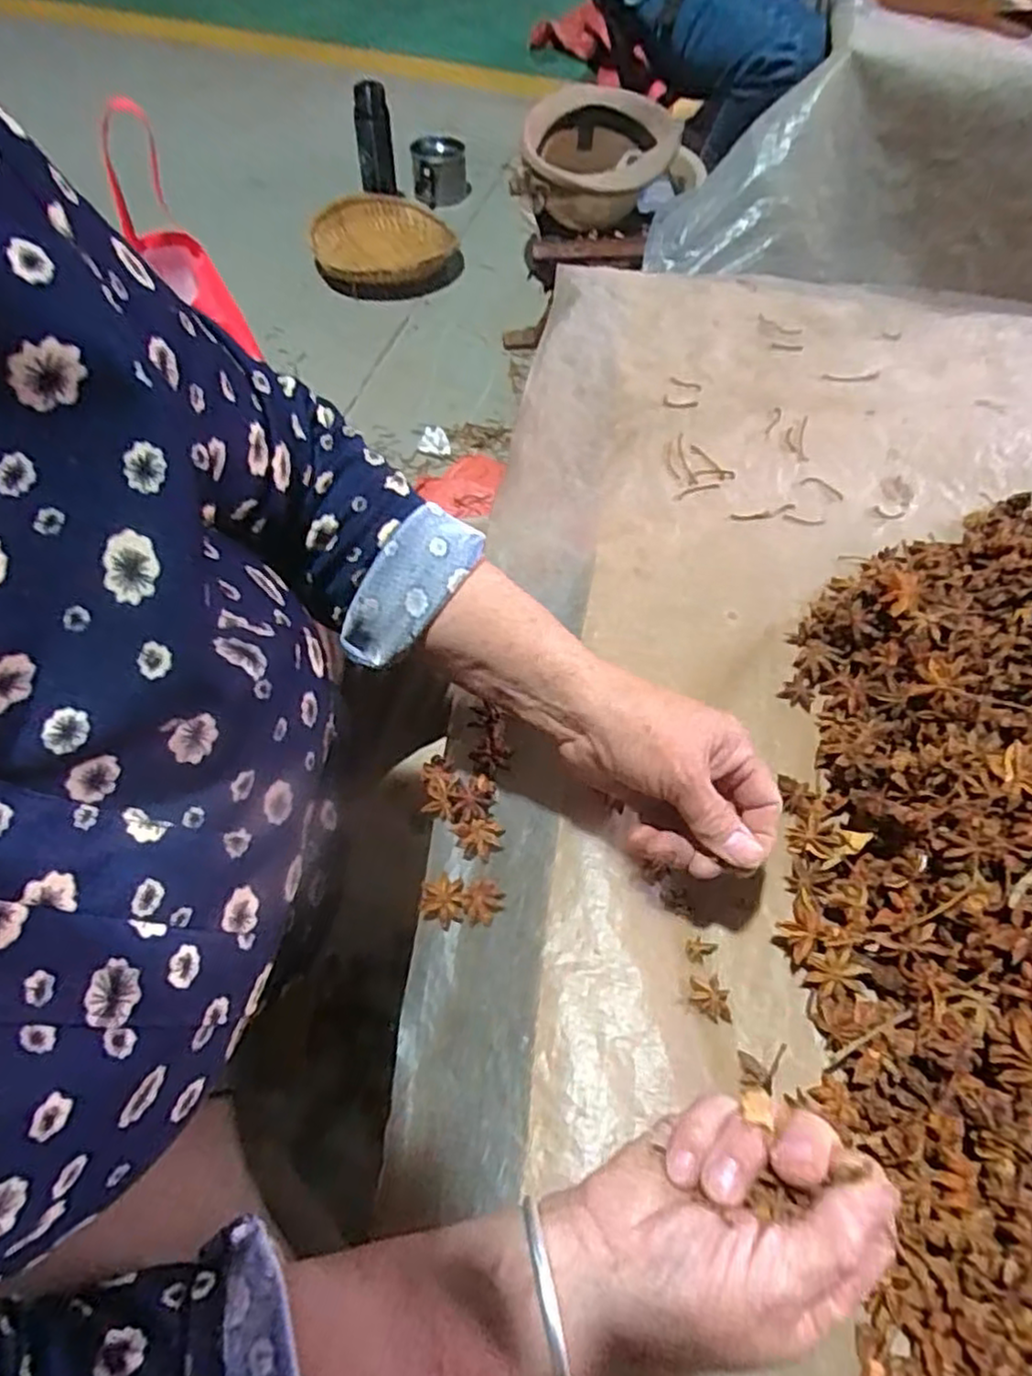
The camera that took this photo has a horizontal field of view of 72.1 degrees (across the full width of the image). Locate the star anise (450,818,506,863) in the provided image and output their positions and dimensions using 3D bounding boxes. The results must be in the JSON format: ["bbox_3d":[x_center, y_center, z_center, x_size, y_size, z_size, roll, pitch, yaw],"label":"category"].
[{"bbox_3d":[-0.022,0.091,0.431,0.028,0.014,0.027,-24,95,-11],"label":"star anise"}]

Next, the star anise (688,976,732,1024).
[{"bbox_3d":[0.100,0.160,0.366,0.022,0.011,0.022,1,57,-4],"label":"star anise"}]

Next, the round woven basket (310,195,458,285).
[{"bbox_3d":[-0.296,-0.988,1.555,0.302,0.070,0.269,-25,62,-17],"label":"round woven basket"}]

